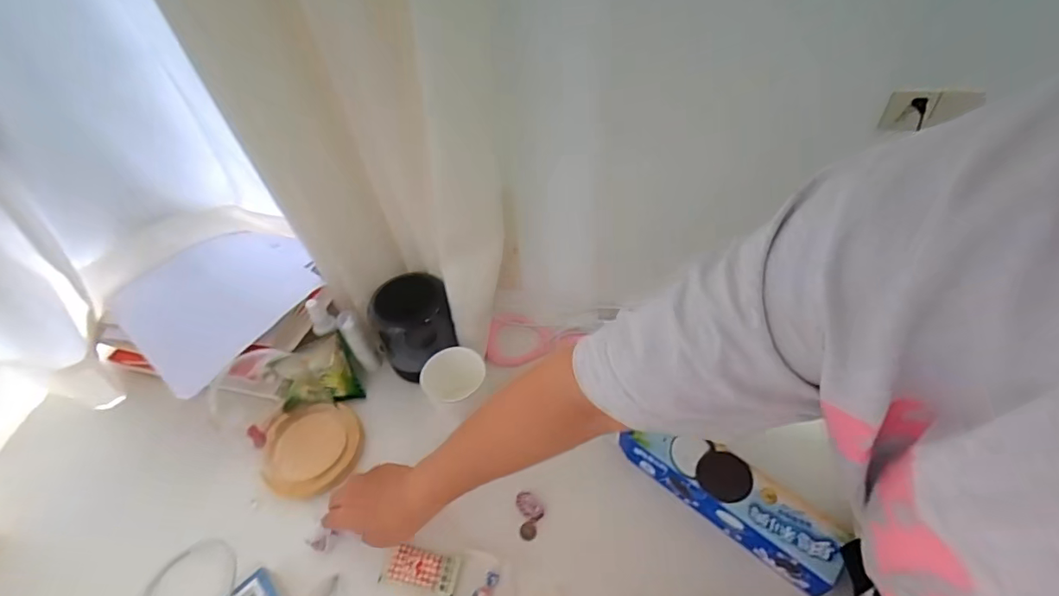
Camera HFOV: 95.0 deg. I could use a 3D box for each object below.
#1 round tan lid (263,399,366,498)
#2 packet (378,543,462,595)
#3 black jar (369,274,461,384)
[{"bbox_3d":[-0.257,0.177,0.583,0.101,0.032,0.110,-3,47,3],"label":"round tan lid"},{"bbox_3d":[-0.110,0.276,0.493,0.077,0.005,0.038,5,48,11],"label":"packet"},{"bbox_3d":[-0.145,0.036,0.620,0.094,0.110,0.082,-15,47,-8],"label":"black jar"}]

